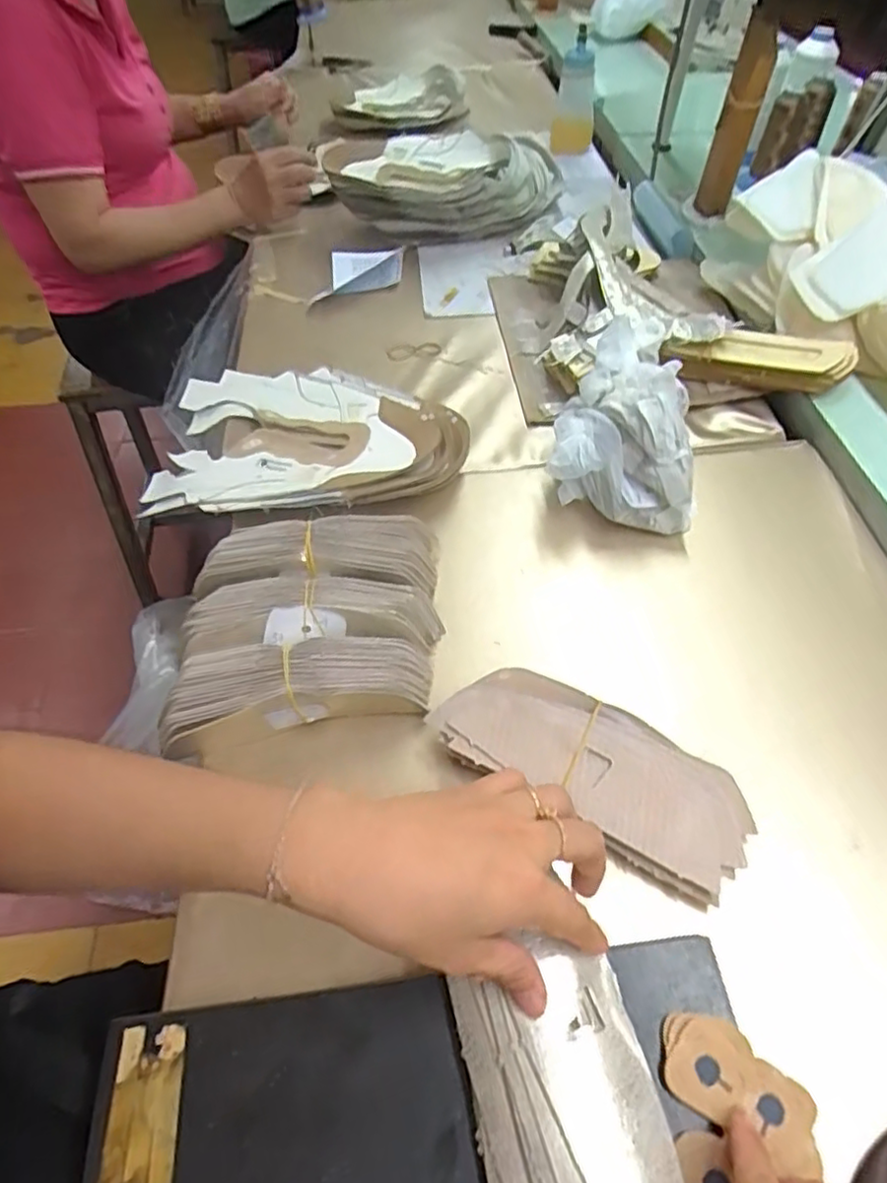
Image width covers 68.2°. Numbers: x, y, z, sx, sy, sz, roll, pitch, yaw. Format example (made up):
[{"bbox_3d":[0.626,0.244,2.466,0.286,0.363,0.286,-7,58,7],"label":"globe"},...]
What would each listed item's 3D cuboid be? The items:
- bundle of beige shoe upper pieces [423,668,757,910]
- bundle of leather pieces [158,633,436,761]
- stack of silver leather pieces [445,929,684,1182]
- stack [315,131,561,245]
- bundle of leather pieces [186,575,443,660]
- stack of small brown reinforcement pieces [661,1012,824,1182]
[{"bbox_3d":[0.090,0.111,0.408,0.187,0.038,0.076,28,59,19],"label":"bundle of beige shoe upper pieces"},{"bbox_3d":[-0.094,0.062,0.432,0.170,0.055,0.057,-12,55,-9],"label":"bundle of leather pieces"},{"bbox_3d":[0.053,0.226,0.284,0.078,0.017,0.121,-10,55,-7],"label":"stack of silver leather pieces"},{"bbox_3d":[0.012,-0.546,0.884,0.325,0.085,0.200,-6,54,-4],"label":"stack"},{"bbox_3d":[-0.091,0.020,0.462,0.175,0.059,0.060,-5,54,-4],"label":"bundle of leather pieces"},{"bbox_3d":[0.135,0.226,0.299,0.072,0.005,0.038,31,60,20],"label":"stack of small brown reinforcement pieces"}]

